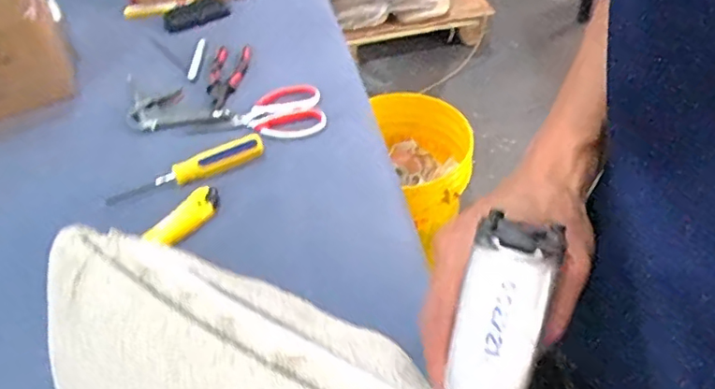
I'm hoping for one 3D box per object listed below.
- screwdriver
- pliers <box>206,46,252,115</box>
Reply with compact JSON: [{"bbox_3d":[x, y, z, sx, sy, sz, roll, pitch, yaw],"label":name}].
[{"bbox_3d":[-0.212,-0.032,0.721,0.194,0.032,0.022,-20,47,-13],"label":"screwdriver"},{"bbox_3d":[-0.191,-0.174,0.860,0.053,0.022,0.153,-1,46,5],"label":"pliers"}]

